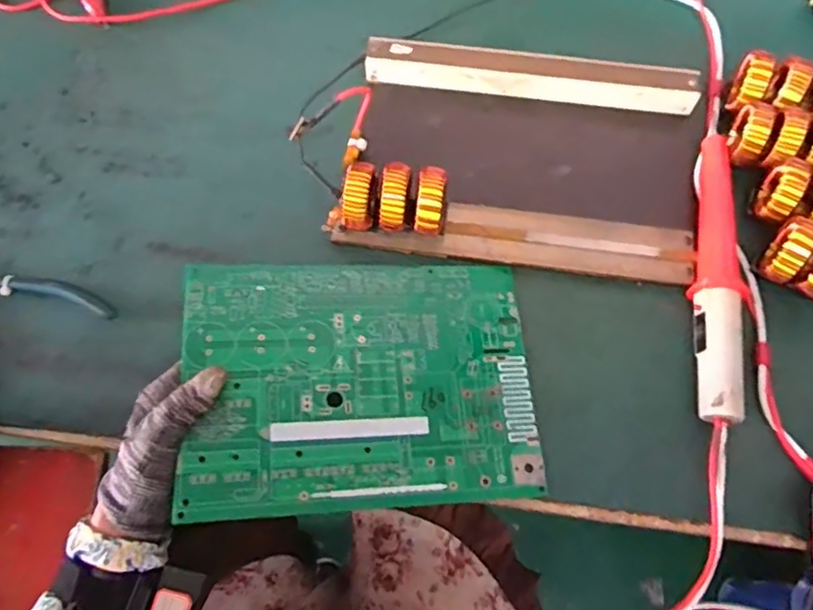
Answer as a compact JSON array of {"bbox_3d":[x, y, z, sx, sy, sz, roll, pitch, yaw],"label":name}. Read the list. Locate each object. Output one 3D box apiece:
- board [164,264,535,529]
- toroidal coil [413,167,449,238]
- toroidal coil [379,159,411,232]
[{"bbox_3d":[-0.029,0.053,0.447,0.249,0.006,0.181,0,68,-12],"label":"board"},{"bbox_3d":[0.020,-0.077,0.490,0.022,0.056,0.047,8,70,3],"label":"toroidal coil"},{"bbox_3d":[-0.008,-0.082,0.492,0.021,0.057,0.051,5,70,2],"label":"toroidal coil"}]

